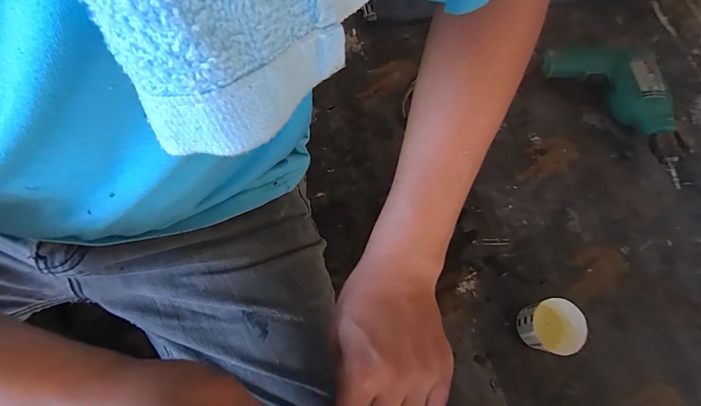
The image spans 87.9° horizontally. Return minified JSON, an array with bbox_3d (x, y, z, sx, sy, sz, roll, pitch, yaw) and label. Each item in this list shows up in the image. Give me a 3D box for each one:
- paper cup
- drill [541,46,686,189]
[{"bbox_3d":[0.226,0.137,0.414,0.051,0.051,0.053,1,70,-2],"label":"paper cup"},{"bbox_3d":[0.414,-0.154,0.534,0.095,0.058,0.255,-29,74,-12],"label":"drill"}]

